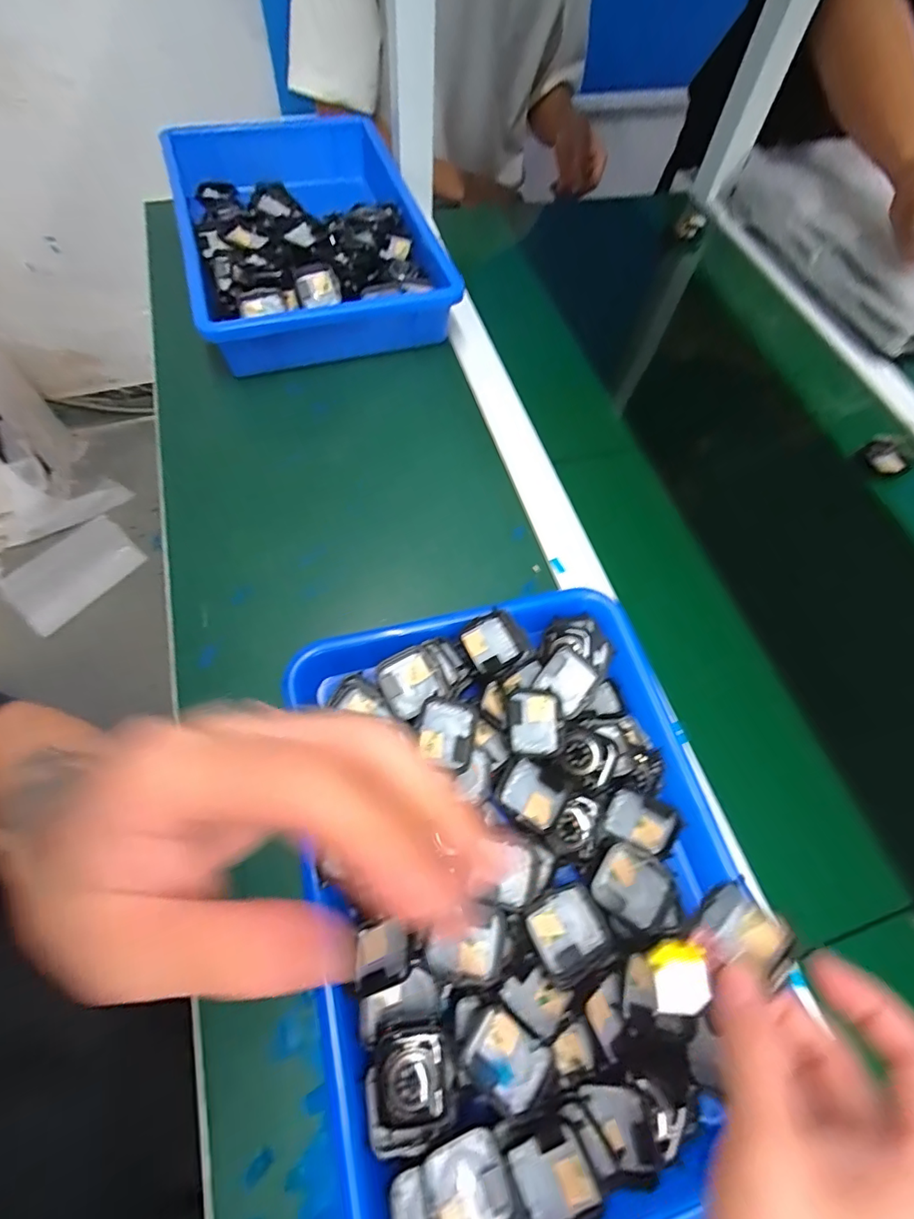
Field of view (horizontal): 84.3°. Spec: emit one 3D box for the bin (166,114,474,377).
[{"bbox_3d":[-0.170,-0.431,0.570,0.258,0.071,0.396,-16,64,-9],"label":"bin"}]

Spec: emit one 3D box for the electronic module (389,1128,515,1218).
[{"bbox_3d":[-0.003,0.280,0.237,0.056,0.010,0.041,-17,65,-10],"label":"electronic module"}]

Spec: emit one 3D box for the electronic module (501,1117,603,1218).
[{"bbox_3d":[0.045,0.270,0.238,0.038,0.009,0.036,-23,66,-12],"label":"electronic module"}]

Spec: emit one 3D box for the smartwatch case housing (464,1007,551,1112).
[{"bbox_3d":[0.026,0.235,0.264,0.039,0.009,0.030,29,66,13],"label":"smartwatch case housing"}]

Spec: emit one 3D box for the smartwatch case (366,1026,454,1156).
[{"bbox_3d":[-0.024,0.238,0.251,0.041,0.016,0.047,-7,63,-5],"label":"smartwatch case"}]

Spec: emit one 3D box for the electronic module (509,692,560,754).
[{"bbox_3d":[0.050,0.075,0.330,0.033,0.021,0.039,3,63,0],"label":"electronic module"}]

